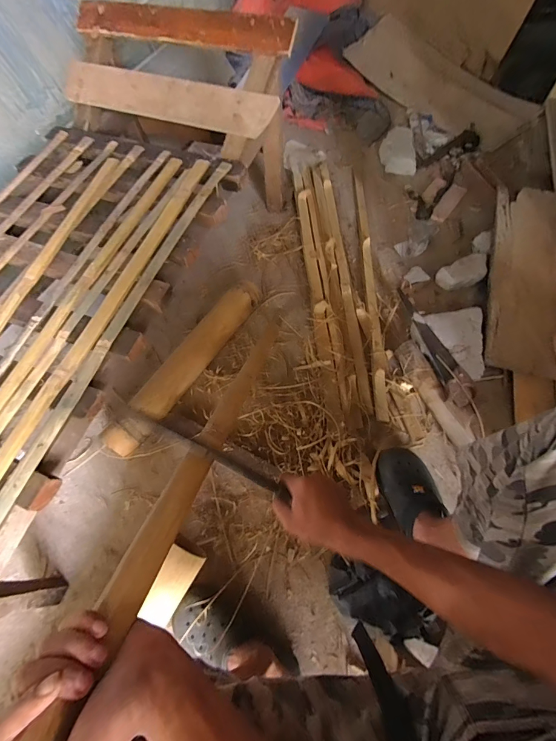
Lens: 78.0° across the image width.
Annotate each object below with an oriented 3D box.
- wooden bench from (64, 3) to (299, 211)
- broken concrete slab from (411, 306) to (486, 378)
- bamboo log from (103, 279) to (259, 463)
[{"bbox_3d":[-0.289,-0.760,1.019,0.658,0.479,0.253,21,66,1],"label":"wooden bench"},{"bbox_3d":[0.478,-0.071,0.938,0.179,0.050,0.199,-4,63,2],"label":"broken concrete slab"},{"bbox_3d":[-0.244,-0.019,0.951,0.079,0.104,0.579,30,69,18],"label":"bamboo log"}]

